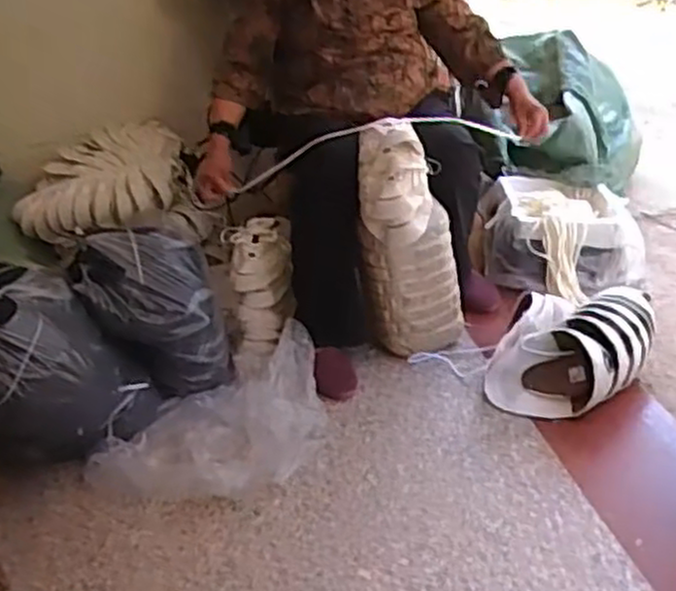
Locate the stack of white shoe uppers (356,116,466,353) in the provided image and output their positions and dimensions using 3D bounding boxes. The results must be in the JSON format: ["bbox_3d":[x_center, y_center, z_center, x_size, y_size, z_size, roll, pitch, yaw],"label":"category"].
[{"bbox_3d":[0.145,-0.095,1.600,0.184,0.491,0.183,-6,27,9],"label":"stack of white shoe uppers"}]

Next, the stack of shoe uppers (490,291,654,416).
[{"bbox_3d":[0.435,0.105,1.453,0.296,0.152,0.249,0,28,17],"label":"stack of shoe uppers"}]

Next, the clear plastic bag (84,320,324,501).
[{"bbox_3d":[-0.190,0.214,1.344,0.442,0.129,0.310,-28,33,-32],"label":"clear plastic bag"}]

